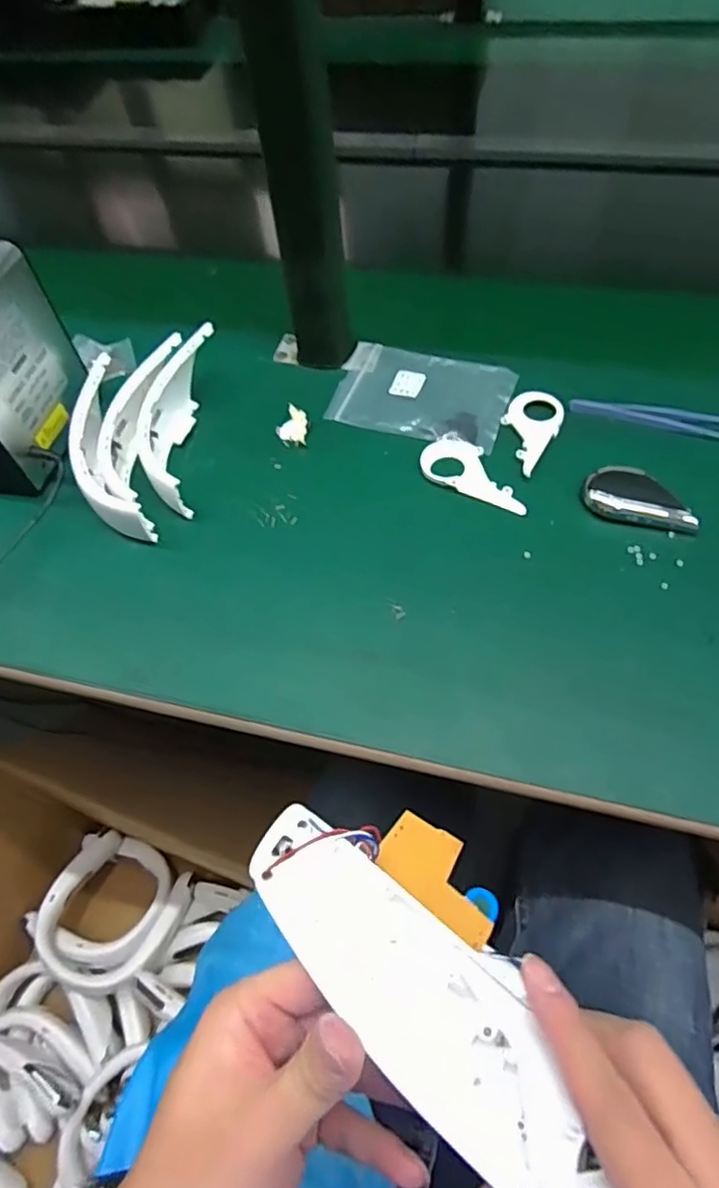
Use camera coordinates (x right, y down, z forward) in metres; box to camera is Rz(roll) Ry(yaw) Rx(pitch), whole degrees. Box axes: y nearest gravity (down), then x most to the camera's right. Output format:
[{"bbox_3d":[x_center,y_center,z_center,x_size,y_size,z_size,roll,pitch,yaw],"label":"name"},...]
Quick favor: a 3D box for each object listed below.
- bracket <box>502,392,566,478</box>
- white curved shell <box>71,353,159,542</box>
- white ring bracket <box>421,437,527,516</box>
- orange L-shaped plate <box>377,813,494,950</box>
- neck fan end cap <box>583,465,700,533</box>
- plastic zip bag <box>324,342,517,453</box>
[{"bbox_3d":[0.138,-0.136,0.505,0.045,0.004,0.089,26,66,17],"label":"bracket"},{"bbox_3d":[-0.208,-0.116,0.505,0.041,0.046,0.185,-19,61,-6],"label":"white curved shell"},{"bbox_3d":[0.093,-0.097,0.487,0.094,0.004,0.049,25,65,17],"label":"white ring bracket"},{"bbox_3d":[0.038,0.129,0.284,0.059,0.004,0.035,34,51,17],"label":"orange L-shaped plate"},{"bbox_3d":[0.212,-0.075,0.463,0.079,0.013,0.047,19,64,15],"label":"neck fan end cap"},{"bbox_3d":[0.054,-0.177,0.543,0.151,0.005,0.103,17,63,13],"label":"plastic zip bag"}]

